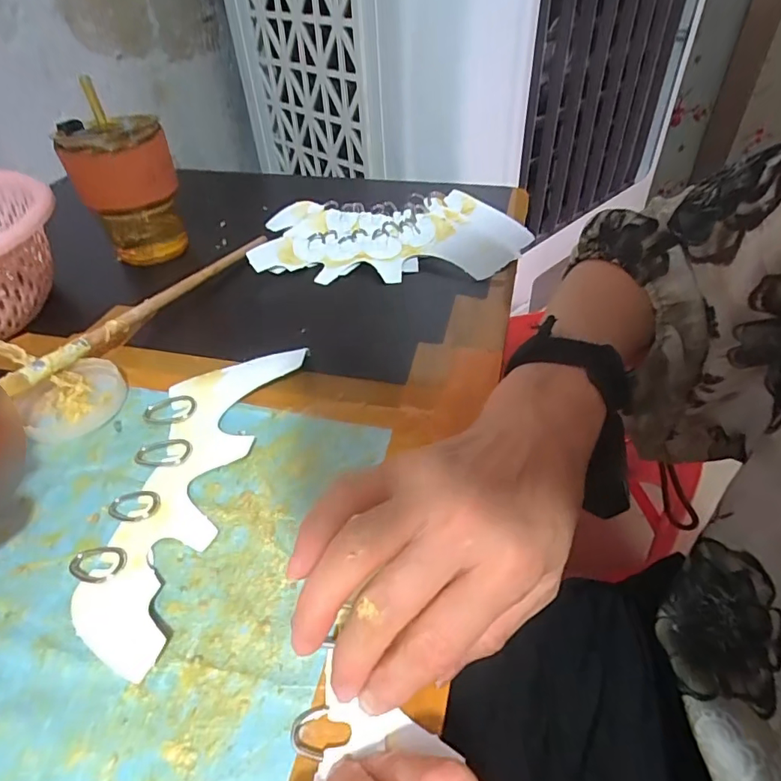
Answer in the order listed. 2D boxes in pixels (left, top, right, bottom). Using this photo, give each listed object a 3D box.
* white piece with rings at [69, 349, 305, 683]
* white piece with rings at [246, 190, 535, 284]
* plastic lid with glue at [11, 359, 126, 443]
[{"bbox_3d":[-0.123,0.045,0.293,0.080,0.011,0.203,6,44,10],"label":"white piece with rings"},{"bbox_3d":[0.001,-0.146,0.479,0.239,0.034,0.112,-1,43,2],"label":"white piece with rings"},{"bbox_3d":[-0.210,0.004,0.333,0.062,0.018,0.060,-2,43,1],"label":"plastic lid with glue"}]

